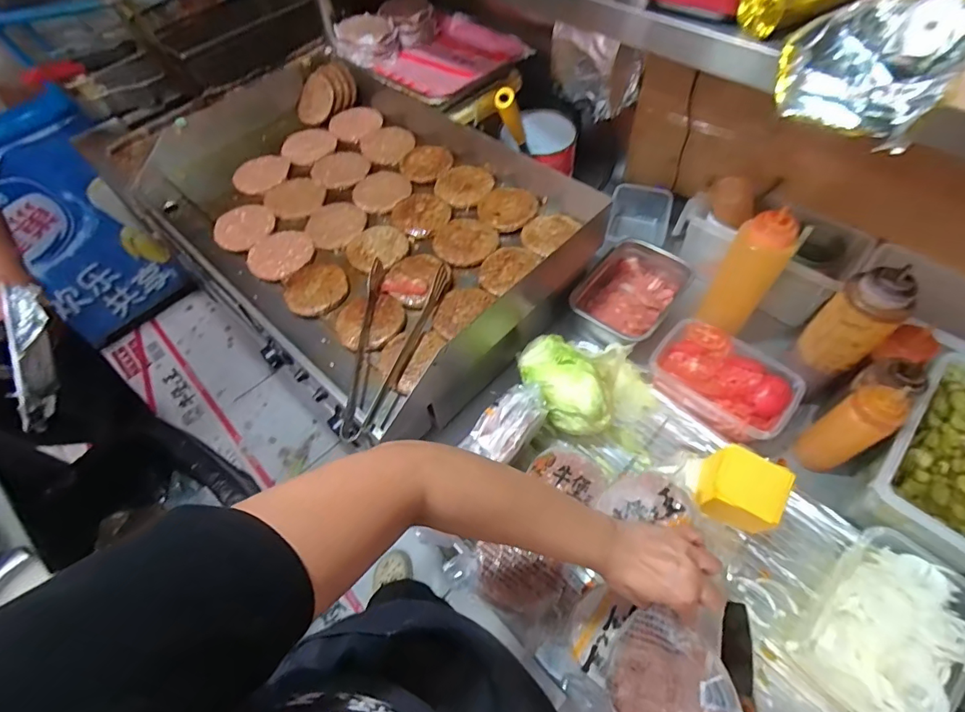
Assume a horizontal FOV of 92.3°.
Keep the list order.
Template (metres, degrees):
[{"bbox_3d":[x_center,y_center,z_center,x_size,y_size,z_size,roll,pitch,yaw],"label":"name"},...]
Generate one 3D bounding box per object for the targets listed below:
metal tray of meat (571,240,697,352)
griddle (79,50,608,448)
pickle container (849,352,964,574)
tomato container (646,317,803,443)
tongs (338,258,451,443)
[{"bbox_3d":[0.267,-0.109,0.834,0.151,0.065,0.215,34,65,21],"label":"metal tray of meat"},{"bbox_3d":[-0.227,-0.251,0.848,0.751,0.208,0.524,38,67,23],"label":"griddle"},{"bbox_3d":[0.627,0.134,0.617,0.153,0.093,0.288,37,66,22],"label":"pickle container"},{"bbox_3d":[0.383,0.030,0.739,0.208,0.063,0.160,35,65,21],"label":"tomato container"},{"bbox_3d":[-0.119,-0.024,0.635,0.113,0.035,0.280,3,58,4],"label":"tongs"}]

